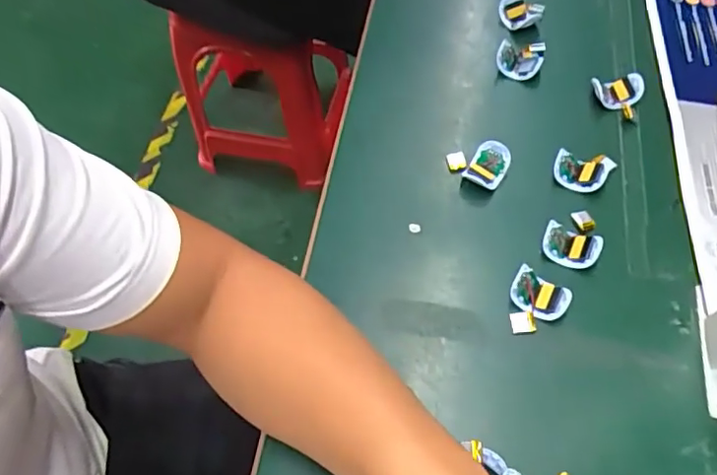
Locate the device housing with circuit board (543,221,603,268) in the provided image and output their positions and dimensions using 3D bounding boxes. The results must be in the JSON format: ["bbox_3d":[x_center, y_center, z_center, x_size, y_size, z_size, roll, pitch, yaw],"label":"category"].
[{"bbox_3d":[0.167,0.007,0.441,0.042,0.021,0.029,18,63,14],"label":"device housing with circuit board"}]

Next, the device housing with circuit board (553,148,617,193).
[{"bbox_3d":[0.190,-0.057,0.477,0.045,0.021,0.036,20,64,15],"label":"device housing with circuit board"}]

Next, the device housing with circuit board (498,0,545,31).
[{"bbox_3d":[0.169,-0.234,0.584,0.044,0.020,0.038,9,61,10],"label":"device housing with circuit board"}]

